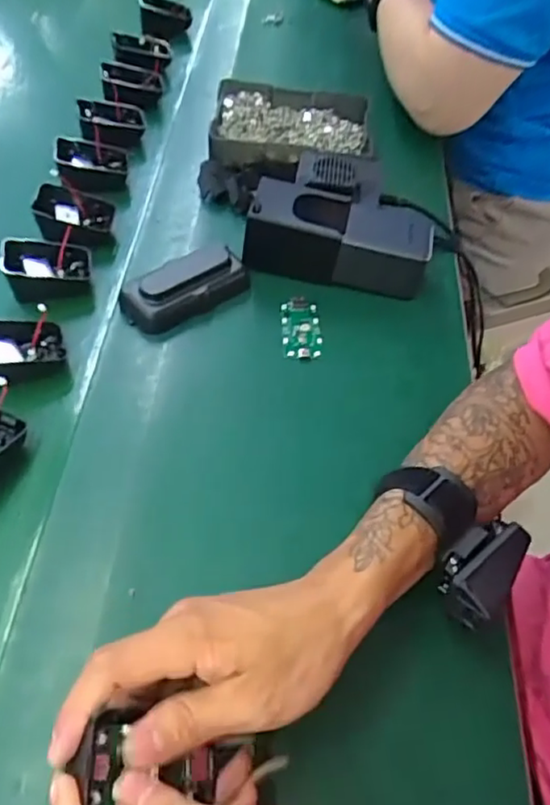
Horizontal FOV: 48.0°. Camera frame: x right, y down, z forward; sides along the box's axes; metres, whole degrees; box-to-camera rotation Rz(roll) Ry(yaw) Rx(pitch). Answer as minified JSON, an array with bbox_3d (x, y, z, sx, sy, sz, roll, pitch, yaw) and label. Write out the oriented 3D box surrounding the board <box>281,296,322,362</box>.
[{"bbox_3d":[0.022,-0.062,0.515,0.031,0.006,0.067,-3,54,-1],"label":"board"}]

